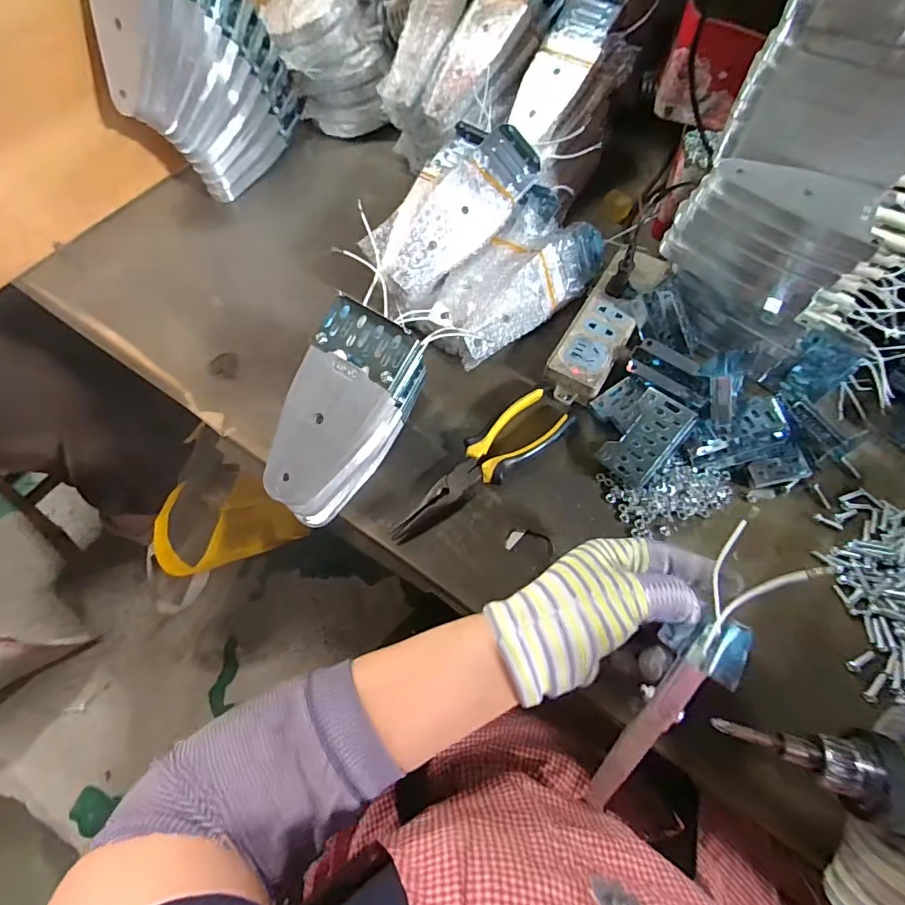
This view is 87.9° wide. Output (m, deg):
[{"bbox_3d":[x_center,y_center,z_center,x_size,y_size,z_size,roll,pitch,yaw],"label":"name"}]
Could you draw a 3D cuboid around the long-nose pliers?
[{"bbox_3d":[0.024,0.011,0.408,0.187,0.024,0.051,-36,70,-16],"label":"long-nose pliers"}]

